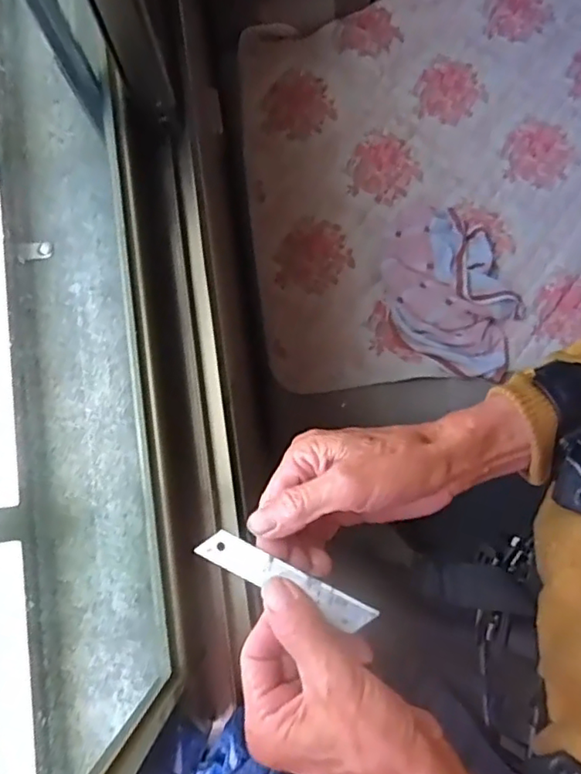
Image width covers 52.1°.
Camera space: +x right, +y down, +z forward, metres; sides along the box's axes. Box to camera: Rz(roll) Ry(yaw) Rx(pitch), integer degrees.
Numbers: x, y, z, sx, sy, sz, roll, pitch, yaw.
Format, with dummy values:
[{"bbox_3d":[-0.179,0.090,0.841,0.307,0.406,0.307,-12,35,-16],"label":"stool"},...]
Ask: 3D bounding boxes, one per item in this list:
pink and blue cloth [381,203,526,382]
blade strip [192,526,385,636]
[{"bbox_3d":[0.270,-0.167,0.984,0.245,0.046,0.264,19,82,4],"label":"pink and blue cloth"},{"bbox_3d":[-0.003,0.106,0.324,0.101,0.004,0.018,24,82,14],"label":"blade strip"}]

